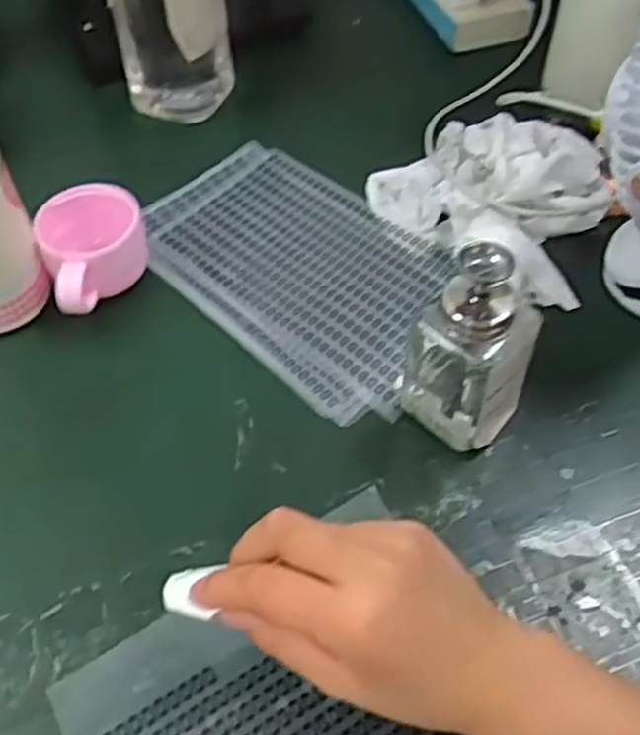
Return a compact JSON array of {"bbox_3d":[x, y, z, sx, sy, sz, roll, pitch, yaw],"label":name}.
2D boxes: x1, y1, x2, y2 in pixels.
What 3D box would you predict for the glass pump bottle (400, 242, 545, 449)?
[{"bbox_3d":[0.080,-0.014,0.417,0.052,0.117,0.056,-37,59,-23],"label":"glass pump bottle"}]

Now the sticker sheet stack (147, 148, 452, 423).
[{"bbox_3d":[-0.014,-0.070,0.533,0.234,0.009,0.148,35,62,26],"label":"sticker sheet stack"}]

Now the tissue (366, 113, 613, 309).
[{"bbox_3d":[0.124,-0.129,0.544,0.169,0.048,0.128,31,60,24],"label":"tissue"}]

